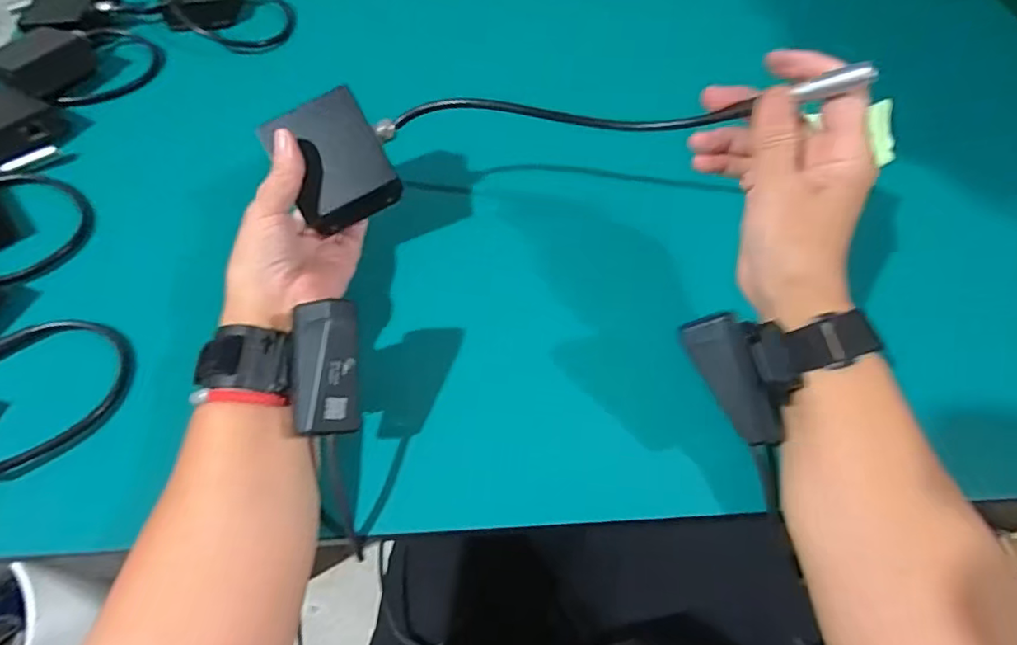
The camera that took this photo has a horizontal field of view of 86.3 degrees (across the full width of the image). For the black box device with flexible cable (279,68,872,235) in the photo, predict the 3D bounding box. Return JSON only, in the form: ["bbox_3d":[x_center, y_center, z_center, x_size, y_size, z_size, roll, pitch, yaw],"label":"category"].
[{"bbox_3d":[0.018,-0.113,0.326,0.329,0.062,0.084,-1,58,15],"label":"black box device with flexible cable"}]

